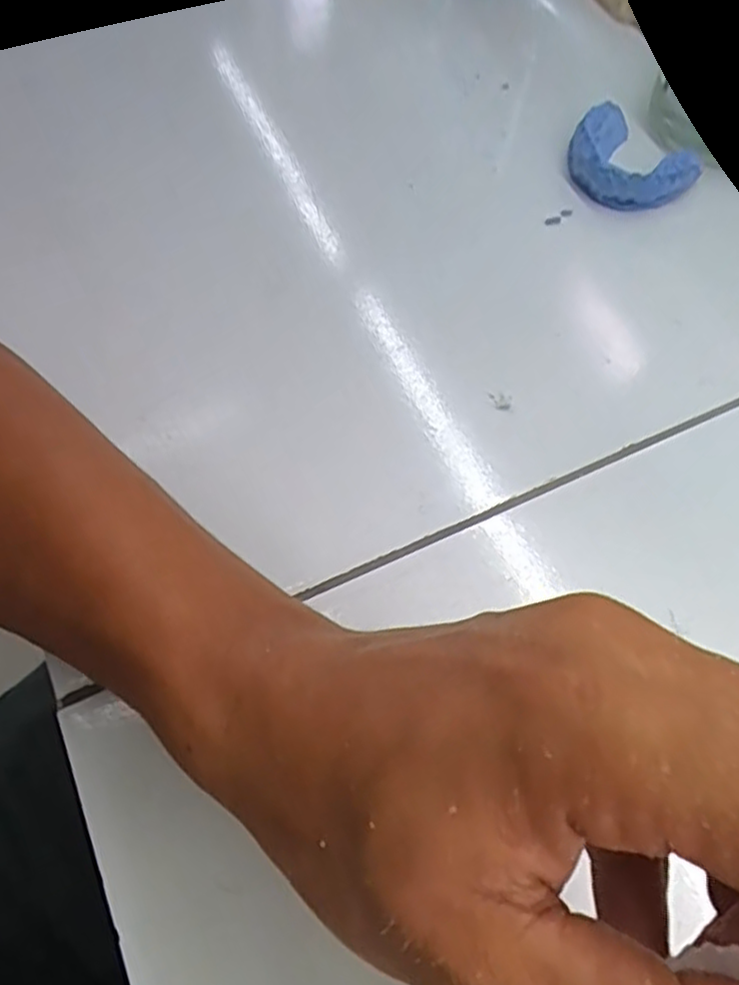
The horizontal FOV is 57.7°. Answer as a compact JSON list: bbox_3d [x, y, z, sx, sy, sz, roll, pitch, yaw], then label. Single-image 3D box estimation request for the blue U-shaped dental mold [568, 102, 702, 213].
[{"bbox_3d":[0.127,-0.165,0.334,0.052,0.021,0.060,-37,70,-16],"label":"blue U-shaped dental mold"}]

